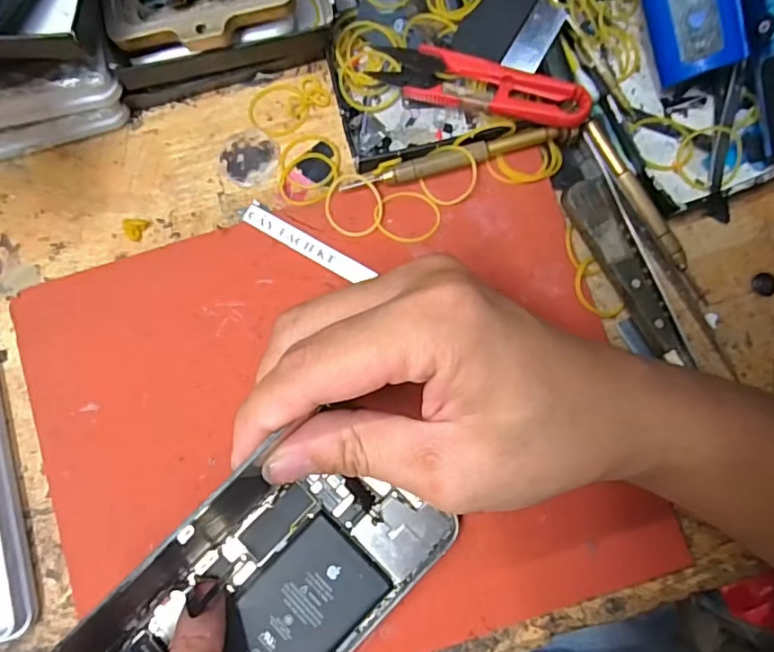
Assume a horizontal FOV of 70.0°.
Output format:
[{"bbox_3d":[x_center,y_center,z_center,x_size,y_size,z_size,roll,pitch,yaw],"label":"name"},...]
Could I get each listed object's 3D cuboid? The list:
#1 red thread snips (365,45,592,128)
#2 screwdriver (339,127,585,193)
[{"bbox_3d":[0.041,-0.109,0.252,0.099,0.006,0.025,20,84,14],"label":"red thread snips"},{"bbox_3d":[0.033,-0.077,0.254,0.107,0.009,0.010,-13,84,-2],"label":"screwdriver"}]

